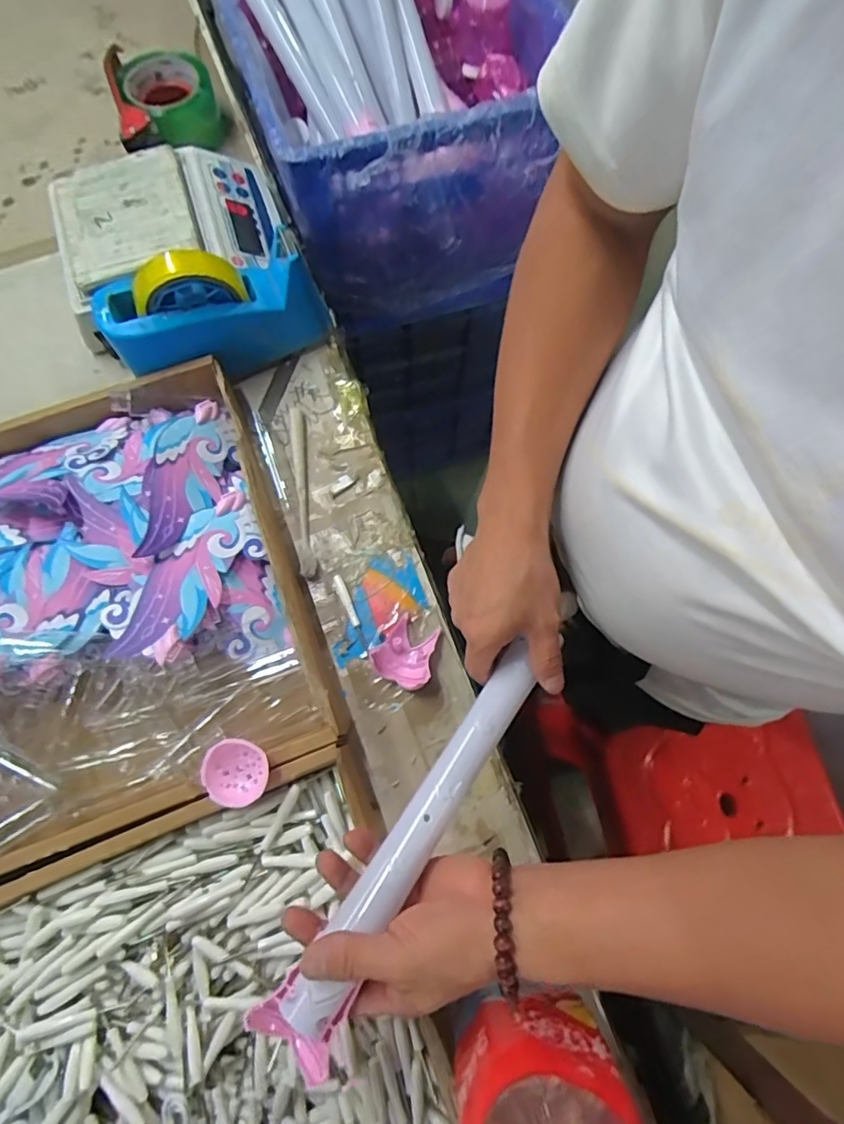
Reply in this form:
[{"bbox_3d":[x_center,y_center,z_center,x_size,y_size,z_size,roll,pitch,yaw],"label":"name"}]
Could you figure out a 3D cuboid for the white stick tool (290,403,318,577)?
[{"bbox_3d":[-0.119,-0.072,0.542,0.016,0.015,0.178,-7,73,-2],"label":"white stick tool"}]

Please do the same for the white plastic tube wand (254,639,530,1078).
[{"bbox_3d":[-0.002,0.173,0.351,0.042,0.027,0.272,33,70,10],"label":"white plastic tube wand"}]

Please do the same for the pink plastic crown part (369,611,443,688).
[{"bbox_3d":[-0.013,0.080,0.497,0.054,0.022,0.059,27,75,8],"label":"pink plastic crown part"}]

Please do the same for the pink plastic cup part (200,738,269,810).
[{"bbox_3d":[-0.142,0.162,0.422,0.045,0.018,0.049,0,73,0],"label":"pink plastic cup part"}]

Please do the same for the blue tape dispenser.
[{"bbox_3d":[-0.197,-0.245,0.535,0.201,0.122,0.073,-22,74,-6],"label":"blue tape dispenser"}]

